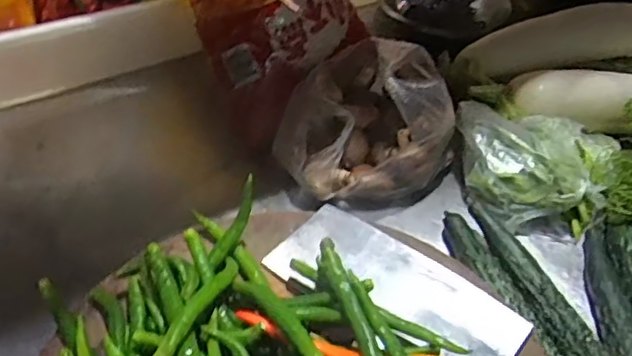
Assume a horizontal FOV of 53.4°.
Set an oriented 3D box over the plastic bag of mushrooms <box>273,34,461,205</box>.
[{"bbox_3d":[0.062,-0.077,0.760,0.216,0.132,0.165,-15,50,-15],"label":"plastic bag of mushrooms"}]

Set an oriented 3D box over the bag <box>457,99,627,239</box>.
[{"bbox_3d":[0.261,-0.016,0.740,0.193,0.070,0.138,10,48,8],"label":"bag"}]

